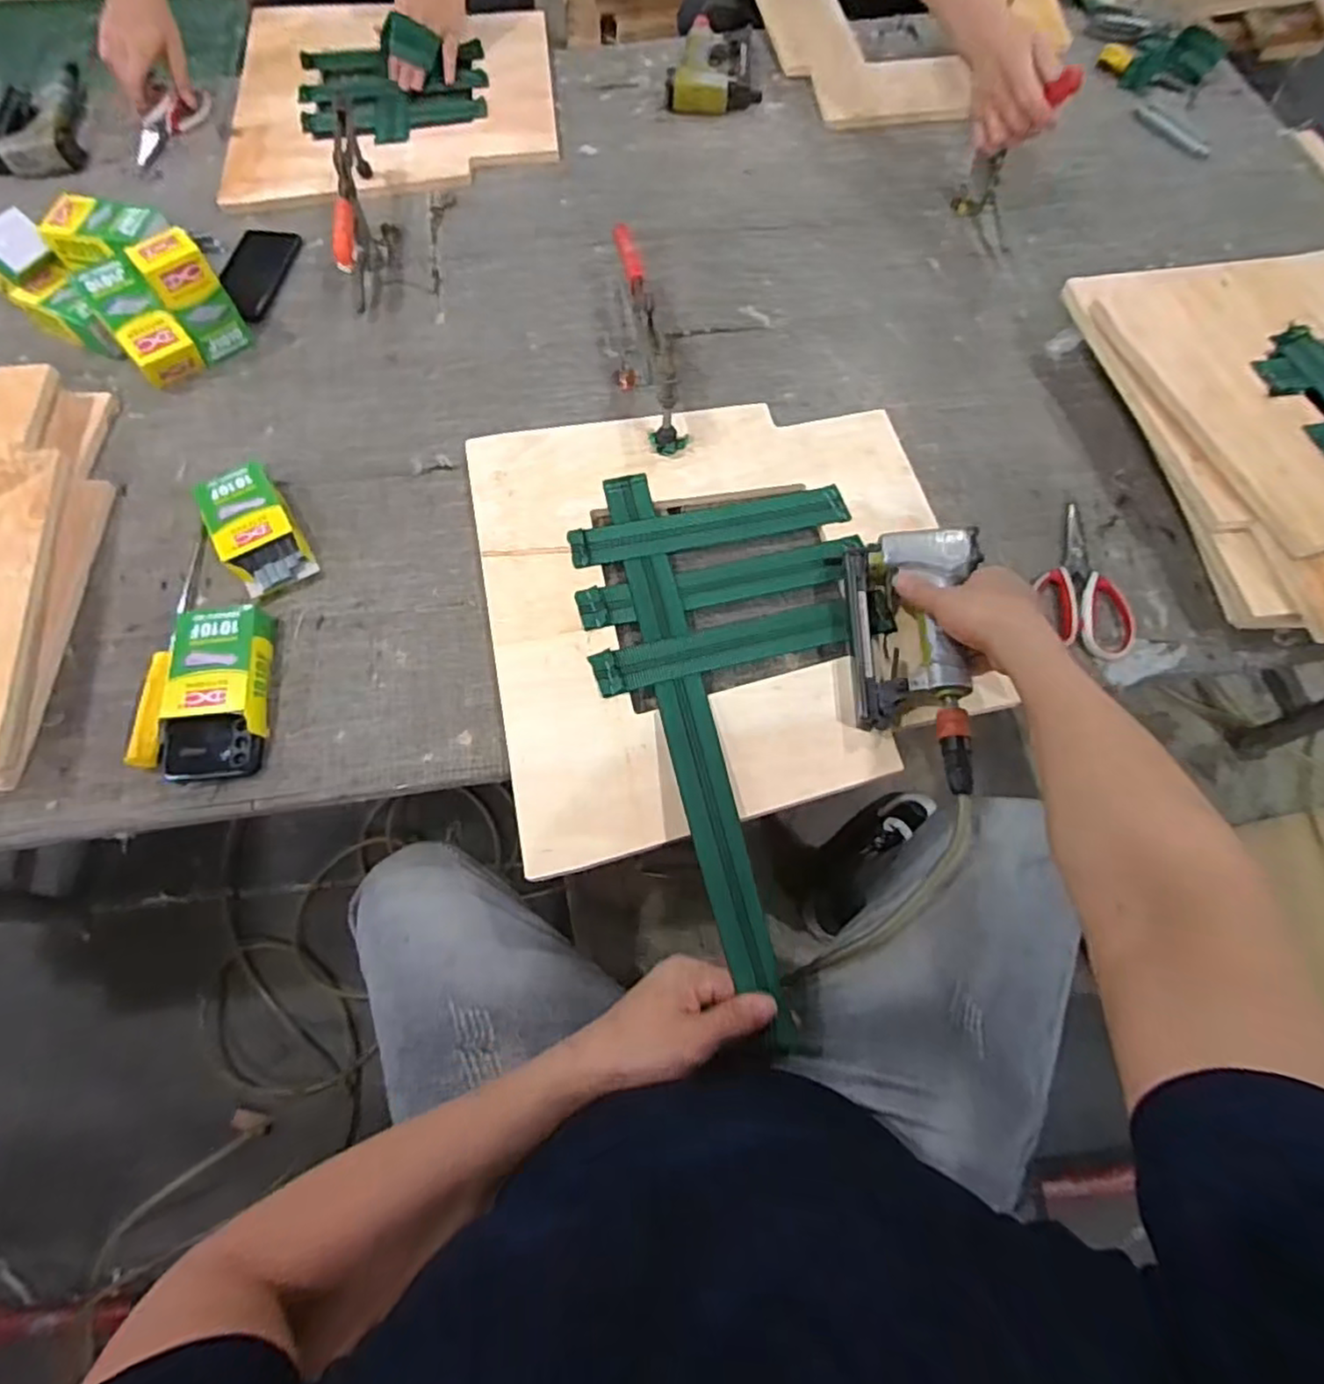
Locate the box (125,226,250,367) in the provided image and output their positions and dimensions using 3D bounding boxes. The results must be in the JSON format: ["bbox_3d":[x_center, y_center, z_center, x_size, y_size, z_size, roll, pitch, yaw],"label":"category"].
[{"bbox_3d":[-0.546,-0.458,0.799,0.065,0.128,0.051,-42,72,-15],"label":"box"}]

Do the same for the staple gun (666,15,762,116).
[{"bbox_3d":[0.076,-0.971,1.050,0.137,0.038,0.193,-2,67,1],"label":"staple gun"}]

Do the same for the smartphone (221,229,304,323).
[{"bbox_3d":[-0.543,-0.563,0.911,0.069,0.016,0.160,10,68,6],"label":"smartphone"}]

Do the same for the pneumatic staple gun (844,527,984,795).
[{"bbox_3d":[0.236,-0.030,0.630,0.118,0.051,0.243,-1,71,1],"label":"pneumatic staple gun"}]

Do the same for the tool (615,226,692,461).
[{"bbox_3d":[-0.019,-0.416,0.781,0.073,0.097,0.302,-5,67,-1],"label":"tool"}]

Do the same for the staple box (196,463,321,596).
[{"bbox_3d":[-0.429,-0.173,0.718,0.080,0.040,0.148,-32,70,-11],"label":"staple box"}]

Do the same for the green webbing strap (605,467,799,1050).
[{"bbox_3d":[0.022,0.014,0.619,0.048,0.030,0.552,-12,61,-4],"label":"green webbing strap"}]

